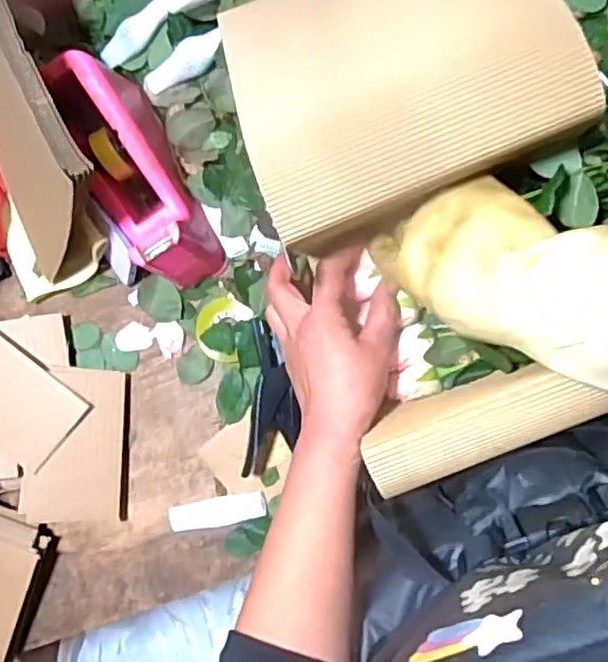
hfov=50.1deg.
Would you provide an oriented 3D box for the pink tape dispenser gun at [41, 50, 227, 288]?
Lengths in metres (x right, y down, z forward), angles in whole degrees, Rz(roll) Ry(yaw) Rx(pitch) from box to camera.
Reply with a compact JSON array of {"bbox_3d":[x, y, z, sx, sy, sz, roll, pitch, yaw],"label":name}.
[{"bbox_3d":[-0.149,-0.134,0.564,0.080,0.088,0.204,-27,87,8],"label":"pink tape dispenser gun"}]

